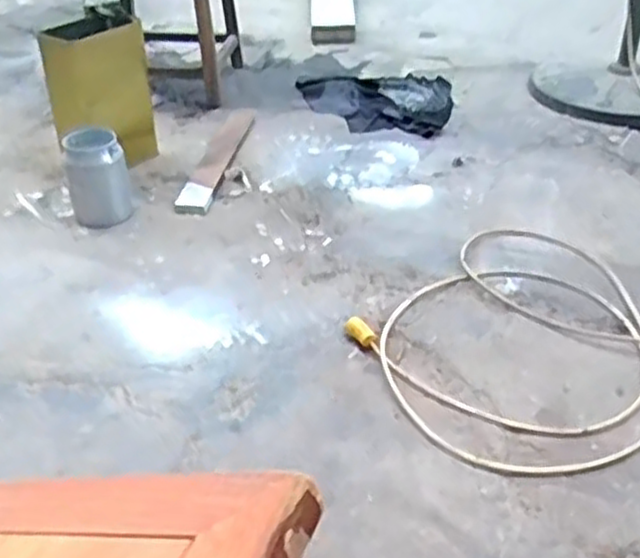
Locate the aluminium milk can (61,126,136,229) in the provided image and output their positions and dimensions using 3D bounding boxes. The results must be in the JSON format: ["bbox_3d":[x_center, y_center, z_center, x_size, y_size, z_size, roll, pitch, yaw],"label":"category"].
[{"bbox_3d":[-0.358,-0.164,1.254,0.094,0.134,0.093,-9,35,-13],"label":"aluminium milk can"}]

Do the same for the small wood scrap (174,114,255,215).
[{"bbox_3d":[-0.189,-0.227,1.447,0.057,0.019,0.398,6,35,8],"label":"small wood scrap"}]

